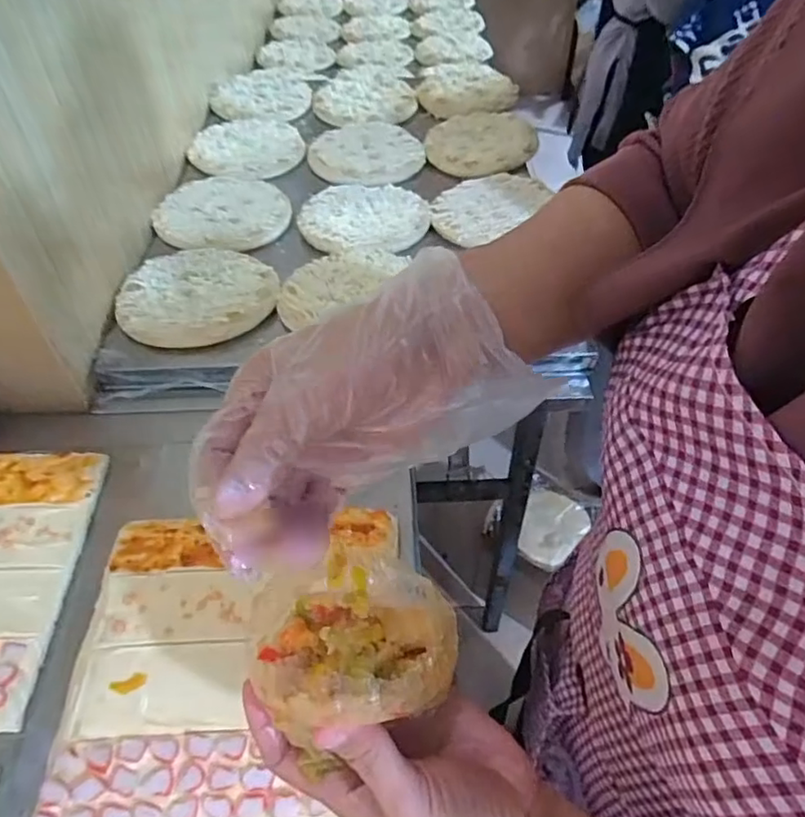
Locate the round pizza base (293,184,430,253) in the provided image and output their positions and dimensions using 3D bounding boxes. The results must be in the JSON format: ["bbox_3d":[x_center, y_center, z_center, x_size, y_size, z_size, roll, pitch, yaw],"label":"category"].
[{"bbox_3d":[-0.060,-0.302,0.928,0.195,0.011,0.202,-4,47,-1],"label":"round pizza base"}]

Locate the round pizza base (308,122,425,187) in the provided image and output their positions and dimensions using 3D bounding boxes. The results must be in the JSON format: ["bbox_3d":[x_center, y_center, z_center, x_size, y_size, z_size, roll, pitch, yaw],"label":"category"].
[{"bbox_3d":[-0.066,-0.464,1.091,0.198,0.017,0.238,-11,47,-7],"label":"round pizza base"}]

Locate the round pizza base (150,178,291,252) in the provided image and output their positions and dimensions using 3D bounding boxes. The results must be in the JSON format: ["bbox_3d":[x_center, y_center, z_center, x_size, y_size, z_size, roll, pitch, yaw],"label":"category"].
[{"bbox_3d":[-0.281,-0.310,0.937,0.201,0.013,0.213,-15,48,-11],"label":"round pizza base"}]

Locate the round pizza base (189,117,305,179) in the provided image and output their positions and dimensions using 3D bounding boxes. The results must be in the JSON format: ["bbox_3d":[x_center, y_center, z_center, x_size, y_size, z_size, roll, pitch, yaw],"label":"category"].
[{"bbox_3d":[-0.286,-0.482,1.113,0.195,0.020,0.231,-28,52,-22],"label":"round pizza base"}]

